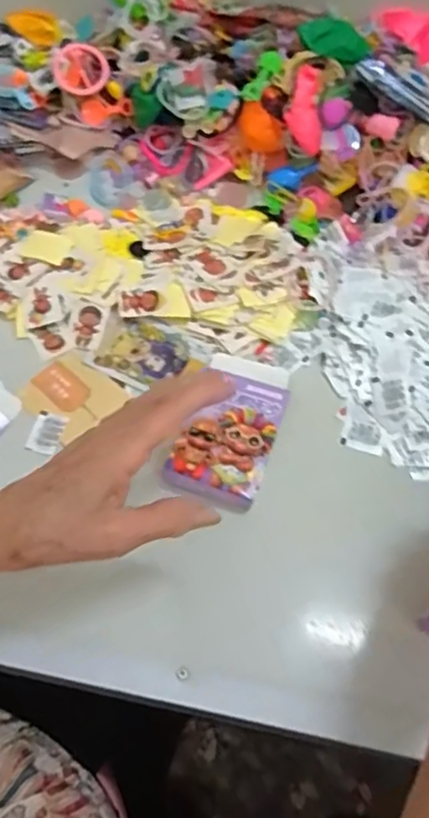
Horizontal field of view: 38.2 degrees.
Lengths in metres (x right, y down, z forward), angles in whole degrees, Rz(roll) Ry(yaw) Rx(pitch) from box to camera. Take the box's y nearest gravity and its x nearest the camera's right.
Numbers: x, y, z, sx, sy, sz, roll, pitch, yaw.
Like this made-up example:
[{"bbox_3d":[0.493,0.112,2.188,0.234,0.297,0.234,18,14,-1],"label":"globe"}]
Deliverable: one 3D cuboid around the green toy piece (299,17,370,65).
[{"bbox_3d":[0.107,-0.327,0.549,0.066,0.008,0.031,12,100,-16],"label":"green toy piece"}]

